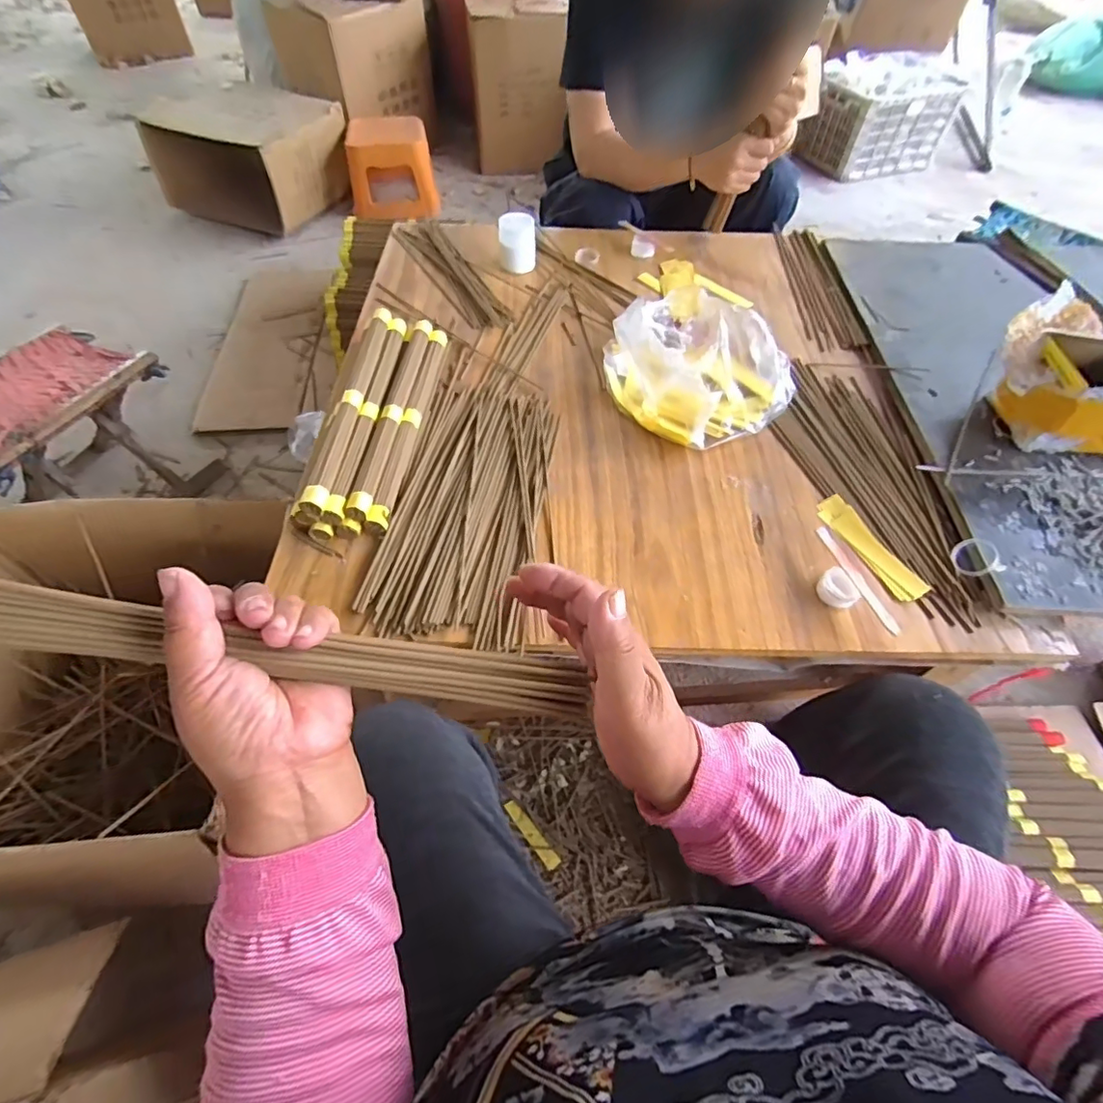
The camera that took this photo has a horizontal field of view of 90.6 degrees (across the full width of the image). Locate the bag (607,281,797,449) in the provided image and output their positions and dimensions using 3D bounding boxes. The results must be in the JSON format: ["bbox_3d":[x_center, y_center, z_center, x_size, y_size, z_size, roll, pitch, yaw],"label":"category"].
[{"bbox_3d":[0.180,-0.239,0.677,0.213,0.093,0.224,-37,63,-22],"label":"bag"}]

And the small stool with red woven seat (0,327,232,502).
[{"bbox_3d":[-0.888,-0.210,1.032,0.290,0.265,0.341,29,61,19],"label":"small stool with red woven seat"}]

